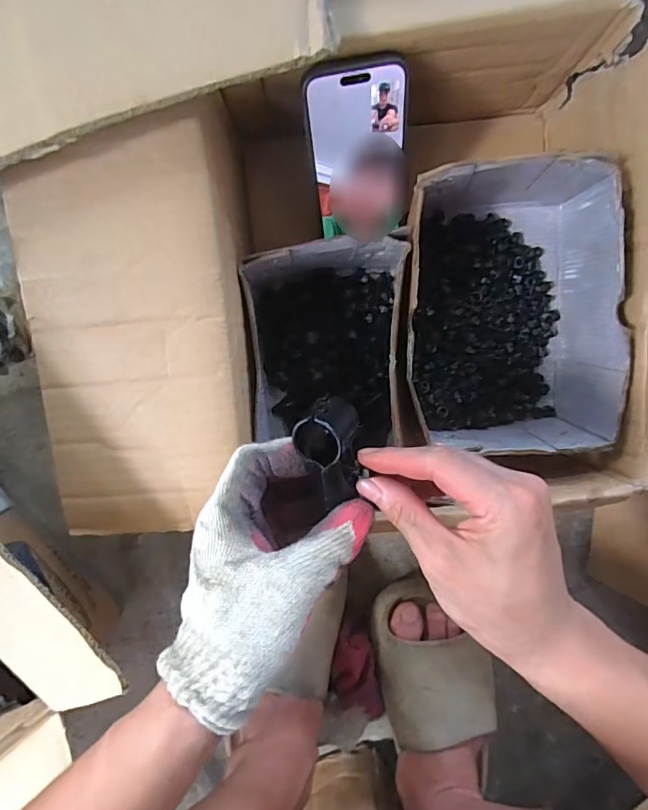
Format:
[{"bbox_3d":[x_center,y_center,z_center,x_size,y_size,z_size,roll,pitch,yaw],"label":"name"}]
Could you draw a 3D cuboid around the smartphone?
[{"bbox_3d":[0.027,-0.185,0.369,0.069,0.133,0.009,-6,56,4],"label":"smartphone"}]

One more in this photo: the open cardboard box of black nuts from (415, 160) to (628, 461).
[{"bbox_3d":[0.144,-0.082,0.397,0.157,0.103,0.221,0,99,-1],"label":"open cardboard box of black nuts"}]

